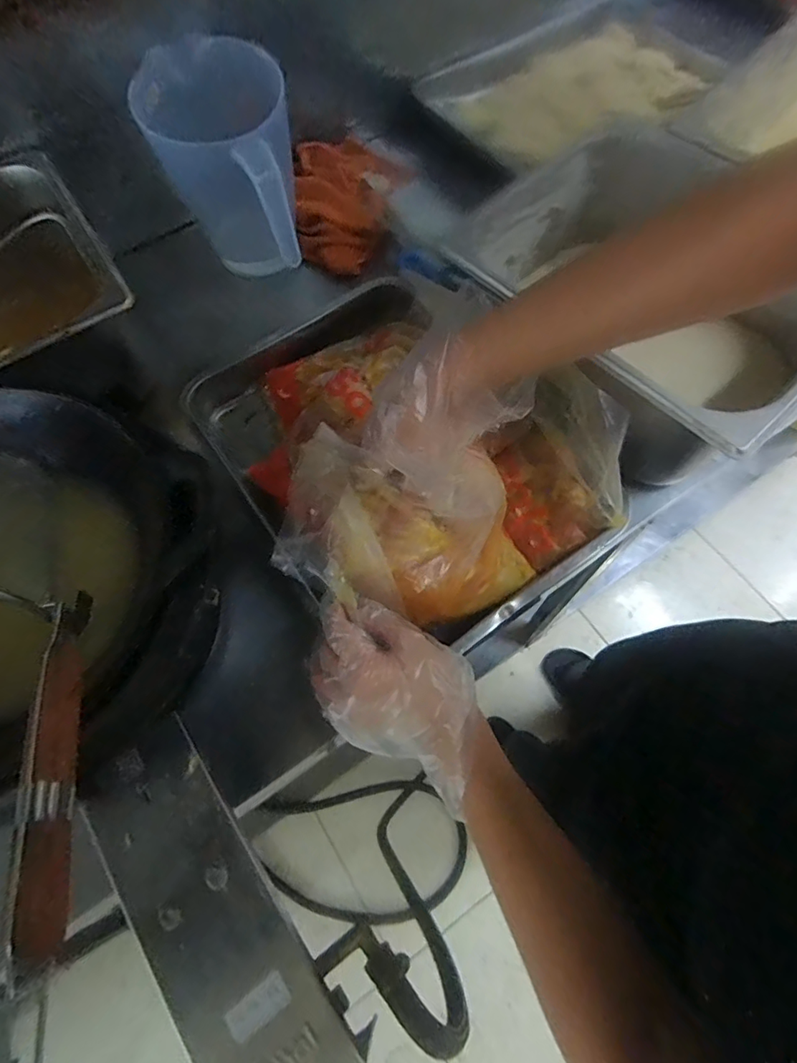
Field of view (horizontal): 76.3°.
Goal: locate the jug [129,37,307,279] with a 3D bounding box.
[{"bbox_3d":[-0.182,-0.396,0.563,0.136,0.164,0.166,-2,67,2],"label":"jug"}]

